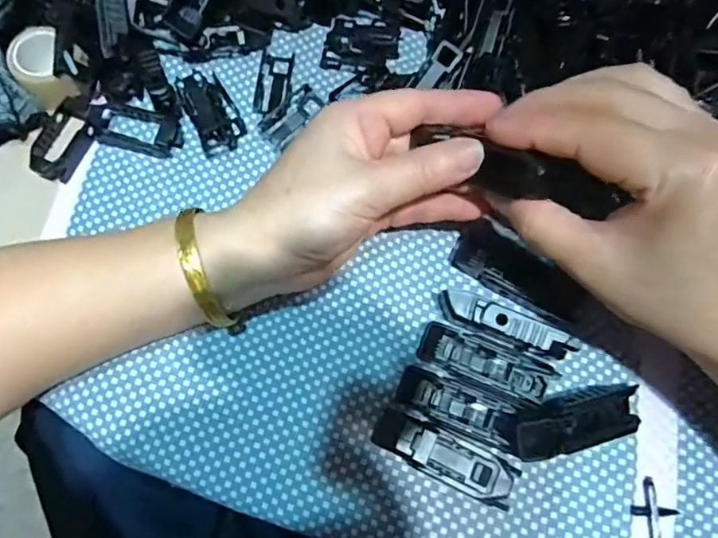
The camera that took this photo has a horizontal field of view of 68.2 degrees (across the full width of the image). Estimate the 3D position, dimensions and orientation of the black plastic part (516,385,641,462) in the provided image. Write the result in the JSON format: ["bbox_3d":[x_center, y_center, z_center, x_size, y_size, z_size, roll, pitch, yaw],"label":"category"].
[{"bbox_3d":[0.102,0.070,0.246,0.062,0.016,0.024,-12,74,-2],"label":"black plastic part"}]

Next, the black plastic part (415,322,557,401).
[{"bbox_3d":[0.062,0.045,0.256,0.065,0.011,0.020,21,76,7],"label":"black plastic part"}]

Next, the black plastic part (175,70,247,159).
[{"bbox_3d":[-0.084,-0.090,0.301,0.025,0.011,0.047,-26,75,-6],"label":"black plastic part"}]

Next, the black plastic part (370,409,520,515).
[{"bbox_3d":[0.039,0.086,0.243,0.065,0.013,0.020,24,76,8],"label":"black plastic part"}]

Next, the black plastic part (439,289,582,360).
[{"bbox_3d":[0.073,0.029,0.257,0.072,0.023,0.015,18,75,7],"label":"black plastic part"}]

